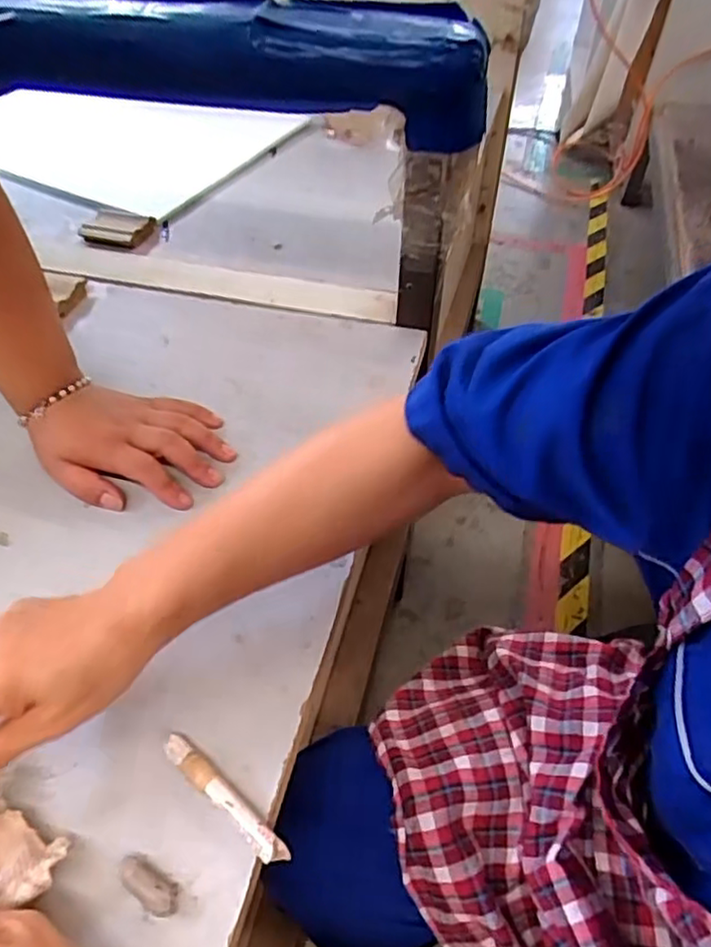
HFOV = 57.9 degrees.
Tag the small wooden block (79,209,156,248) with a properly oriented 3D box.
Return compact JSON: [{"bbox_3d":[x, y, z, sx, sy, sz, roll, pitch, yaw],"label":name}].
[{"bbox_3d":[-0.288,-0.296,0.774,0.084,0.013,0.064,16,52,15],"label":"small wooden block"}]

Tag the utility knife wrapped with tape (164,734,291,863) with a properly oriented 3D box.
[{"bbox_3d":[-0.072,0.178,0.352,0.091,0.011,0.013,33,58,26],"label":"utility knife wrapped with tape"}]

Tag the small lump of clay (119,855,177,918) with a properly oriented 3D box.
[{"bbox_3d":[-0.104,0.208,0.324,0.034,0.012,0.014,25,55,21],"label":"small lump of clay"}]

